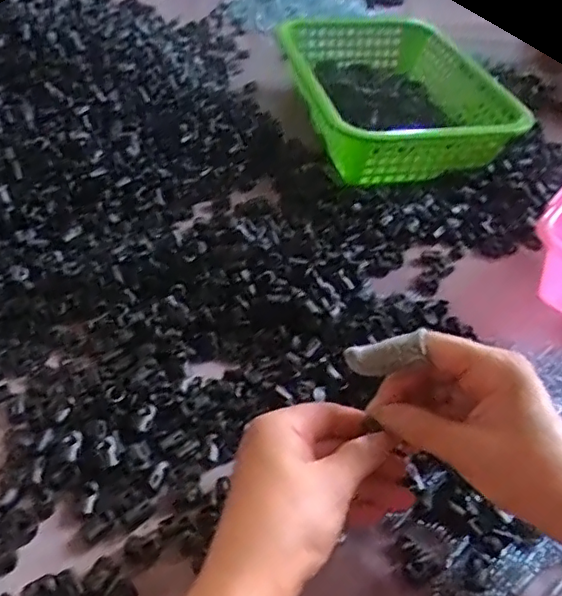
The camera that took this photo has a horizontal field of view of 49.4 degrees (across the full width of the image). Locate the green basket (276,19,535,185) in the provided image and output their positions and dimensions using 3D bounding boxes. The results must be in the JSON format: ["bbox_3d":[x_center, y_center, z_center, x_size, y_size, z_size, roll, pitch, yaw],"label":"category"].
[{"bbox_3d":[0.130,-0.253,0.771,0.227,0.102,0.320,-7,45,-14],"label":"green basket"}]

